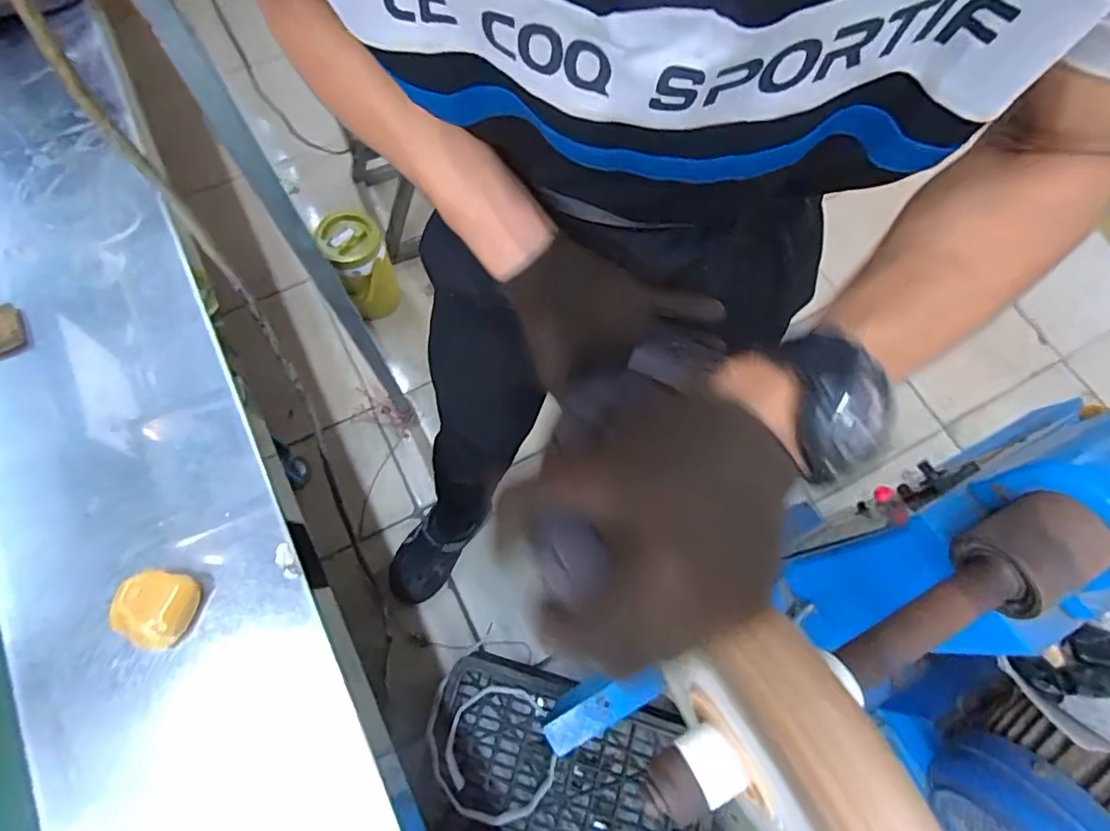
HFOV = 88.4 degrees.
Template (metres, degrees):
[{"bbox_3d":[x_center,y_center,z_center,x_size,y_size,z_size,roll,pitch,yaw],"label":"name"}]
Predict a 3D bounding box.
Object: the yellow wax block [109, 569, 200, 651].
[{"bbox_3d":[-0.328,0.158,0.468,0.055,0.027,0.057,13,70,4],"label":"yellow wax block"}]

